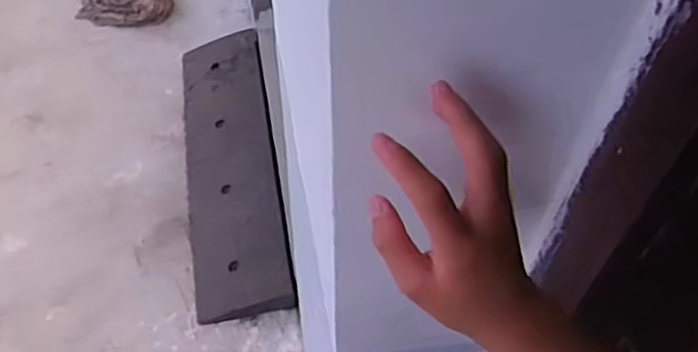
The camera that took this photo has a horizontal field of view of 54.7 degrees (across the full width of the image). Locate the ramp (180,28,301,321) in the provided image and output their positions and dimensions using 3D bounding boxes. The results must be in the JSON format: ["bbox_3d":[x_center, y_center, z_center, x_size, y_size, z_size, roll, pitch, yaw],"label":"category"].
[{"bbox_3d":[-0.346,-0.053,1.949,0.259,0.113,0.952,-9,55,-6],"label":"ramp"}]

